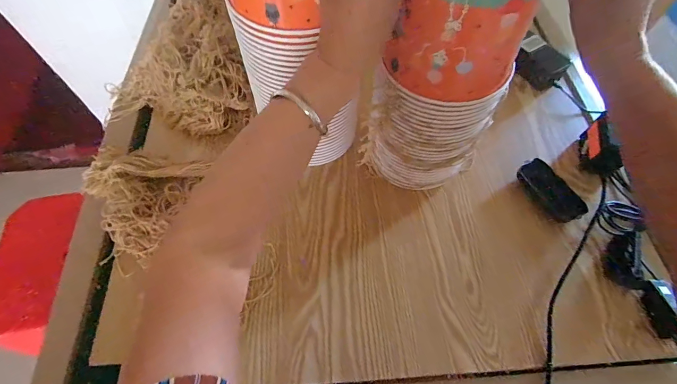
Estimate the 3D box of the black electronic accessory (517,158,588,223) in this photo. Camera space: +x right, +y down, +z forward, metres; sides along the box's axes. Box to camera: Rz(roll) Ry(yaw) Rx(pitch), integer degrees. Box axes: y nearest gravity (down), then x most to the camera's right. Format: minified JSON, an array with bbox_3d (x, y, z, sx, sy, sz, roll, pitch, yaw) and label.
[{"bbox_3d":[0.340,-0.003,0.535,0.054,0.020,0.106,-27,67,-14],"label":"black electronic accessory"}]

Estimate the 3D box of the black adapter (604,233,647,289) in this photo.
[{"bbox_3d":[0.400,0.095,0.471,0.030,0.037,0.078,10,63,4],"label":"black adapter"}]

